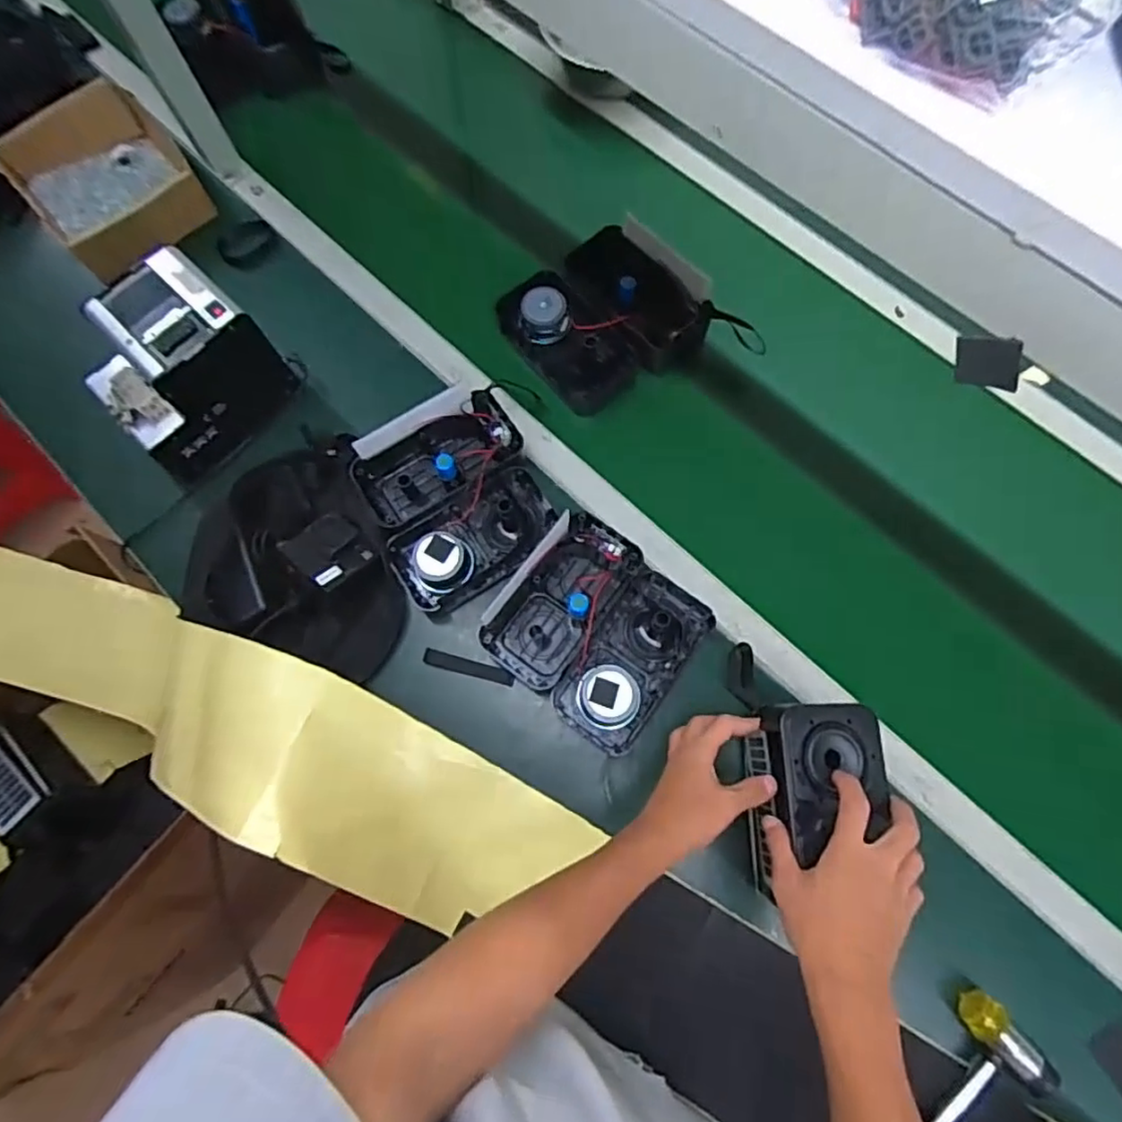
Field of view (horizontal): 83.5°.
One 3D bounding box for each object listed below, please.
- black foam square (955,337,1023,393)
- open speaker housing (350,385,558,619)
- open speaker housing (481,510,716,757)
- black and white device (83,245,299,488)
[{"bbox_3d":[0.182,-0.085,0.268,0.004,0.021,0.024,-30,35,-32],"label":"black foam square"},{"bbox_3d":[-0.112,-0.067,0.685,0.183,0.067,0.211,-26,74,-7],"label":"open speaker housing"},{"bbox_3d":[0.038,0.070,0.651,0.192,0.057,0.183,36,77,11],"label":"open speaker housing"},{"bbox_3d":[-0.416,-0.217,0.690,0.182,0.131,0.136,-40,76,-10],"label":"black and white device"}]

